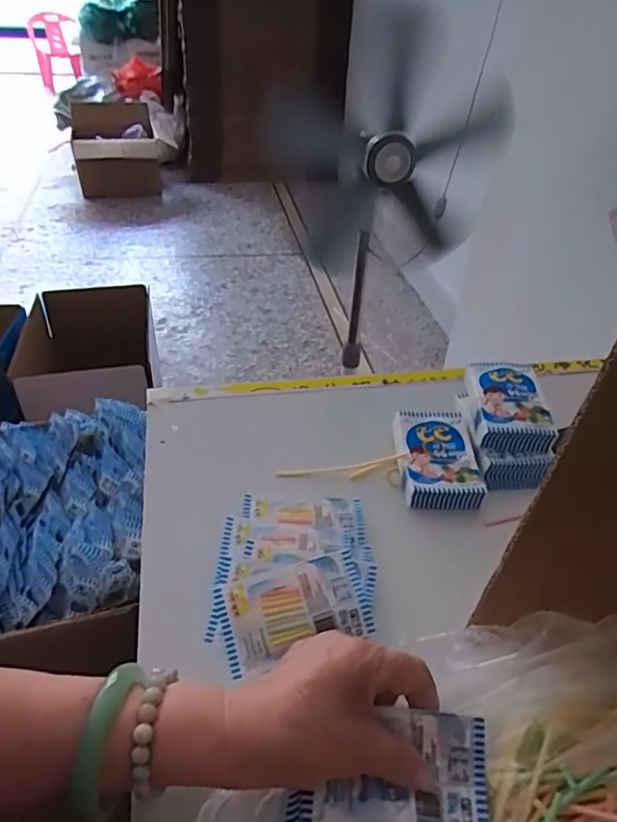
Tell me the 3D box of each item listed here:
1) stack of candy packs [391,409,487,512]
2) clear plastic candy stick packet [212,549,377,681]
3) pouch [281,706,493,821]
[{"bbox_3d":[0.121,0.044,0.558,0.072,0.030,0.103,0,39,-3],"label":"stack of candy packs"},{"bbox_3d":[-0.012,0.142,0.418,0.104,0.011,0.061,-16,59,-6],"label":"clear plastic candy stick packet"},{"bbox_3d":[0.047,0.215,0.330,0.114,0.016,0.081,7,56,3],"label":"pouch"}]

